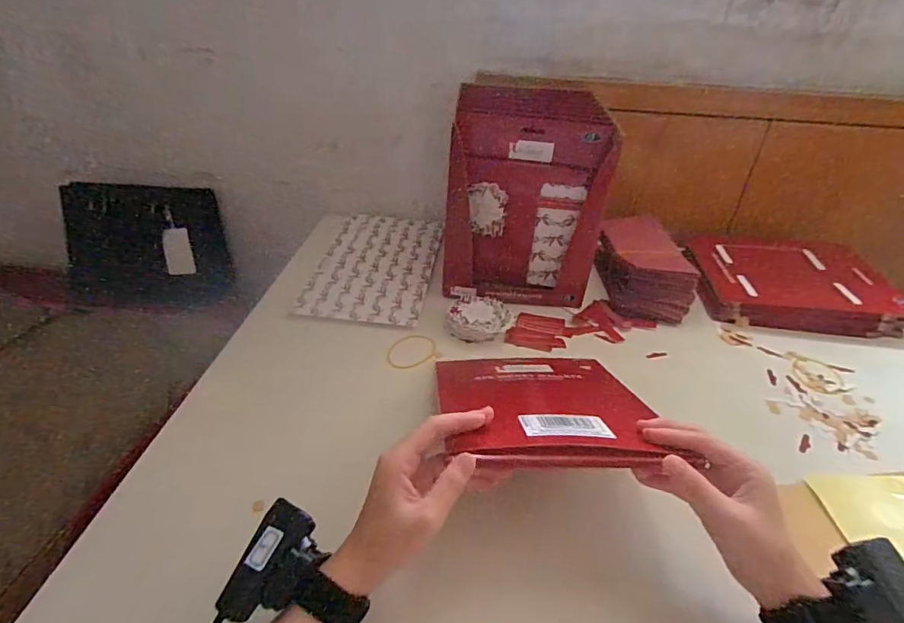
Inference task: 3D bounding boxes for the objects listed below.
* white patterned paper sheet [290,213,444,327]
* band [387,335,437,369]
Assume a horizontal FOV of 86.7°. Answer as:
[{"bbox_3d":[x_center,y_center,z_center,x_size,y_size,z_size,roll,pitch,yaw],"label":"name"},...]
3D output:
[{"bbox_3d":[-0.114,-0.081,0.755,0.173,0.007,0.312,5,37,1],"label":"white patterned paper sheet"},{"bbox_3d":[-0.049,0.050,0.593,0.058,0.006,0.061,4,34,3],"label":"band"}]

